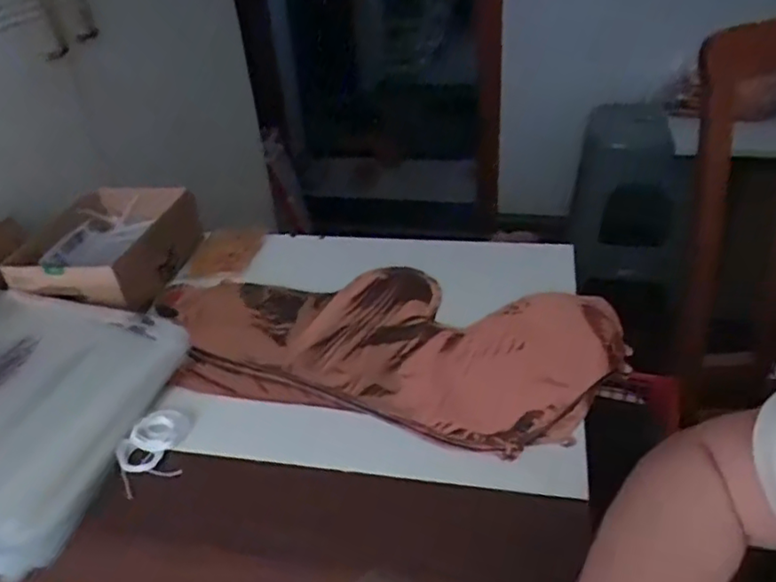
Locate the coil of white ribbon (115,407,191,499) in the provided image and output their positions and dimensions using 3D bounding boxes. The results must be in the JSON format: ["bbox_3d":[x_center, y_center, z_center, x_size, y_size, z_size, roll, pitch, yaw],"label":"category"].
[{"bbox_3d":[-0.180,0.121,0.482,0.055,0.015,0.060,-3,34,2],"label":"coil of white ribbon"}]

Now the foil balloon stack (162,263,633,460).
[{"bbox_3d":[-0.008,0.040,0.561,0.419,0.030,0.207,6,35,14],"label":"foil balloon stack"}]

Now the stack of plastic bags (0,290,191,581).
[{"bbox_3d":[-0.315,0.093,0.500,0.230,0.048,0.231,4,35,12],"label":"stack of plastic bags"}]

